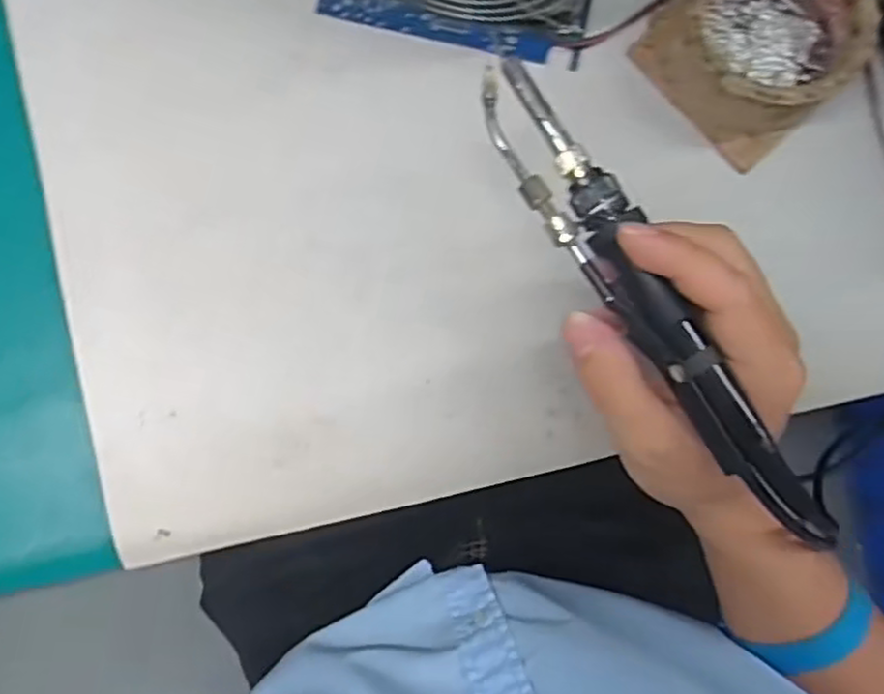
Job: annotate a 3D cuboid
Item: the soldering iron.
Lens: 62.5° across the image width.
[{"bbox_3d":[0.079,-0.015,0.276,0.029,0.019,0.214,-34,87,-2],"label":"soldering iron"}]

